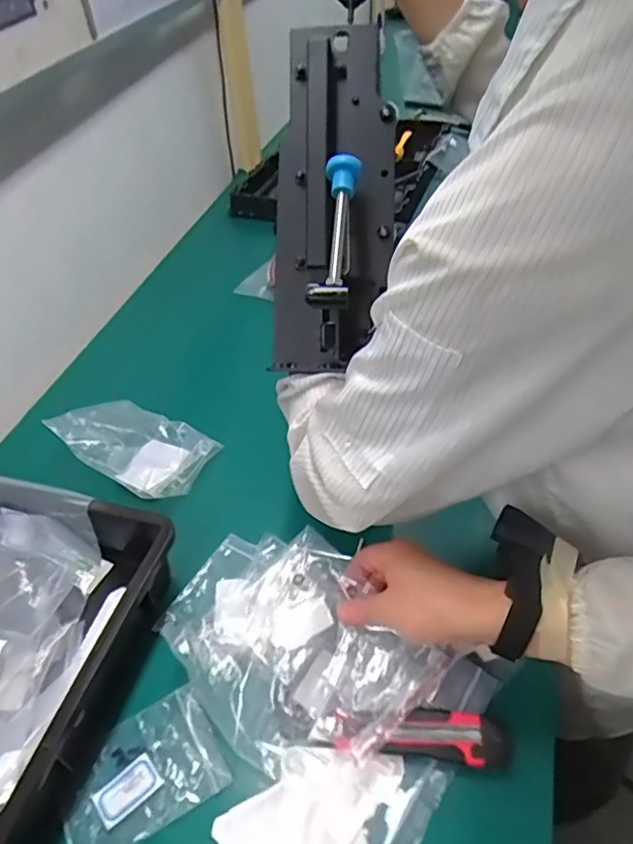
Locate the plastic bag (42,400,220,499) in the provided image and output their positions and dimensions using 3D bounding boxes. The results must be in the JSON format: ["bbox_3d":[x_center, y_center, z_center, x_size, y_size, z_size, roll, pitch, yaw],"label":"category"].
[{"bbox_3d":[-0.220,0.024,0.737,0.179,0.031,0.105,28,53,16],"label":"plastic bag"}]

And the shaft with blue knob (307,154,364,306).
[{"bbox_3d":[0.015,-0.150,0.487,0.032,0.033,0.124,5,78,10],"label":"shaft with blue knob"}]

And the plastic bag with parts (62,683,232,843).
[{"bbox_3d":[-0.146,0.290,0.507,0.126,0.012,0.092,-25,49,-18],"label":"plastic bag with parts"}]

